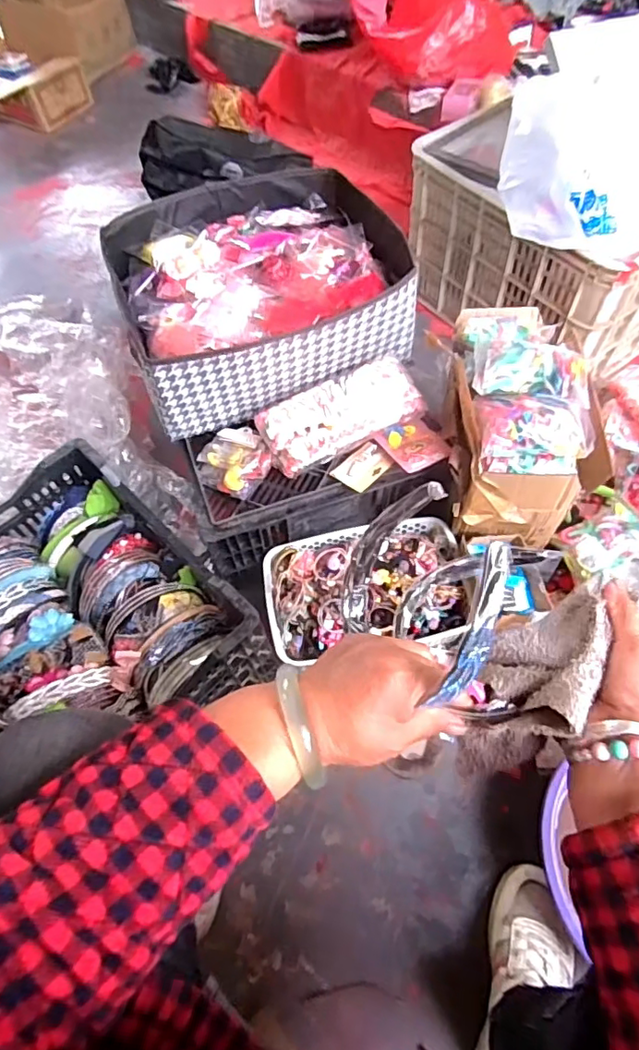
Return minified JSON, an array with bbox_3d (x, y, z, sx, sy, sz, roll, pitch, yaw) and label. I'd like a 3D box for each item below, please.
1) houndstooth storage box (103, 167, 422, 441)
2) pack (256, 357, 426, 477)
[{"bbox_3d":[-0.094,-0.361,0.868,0.407,0.147,0.382,-20,61,-8],"label":"houndstooth storage box"},{"bbox_3d":[0.031,-0.159,0.804,0.236,0.060,0.098,-27,62,-12],"label":"pack"}]

